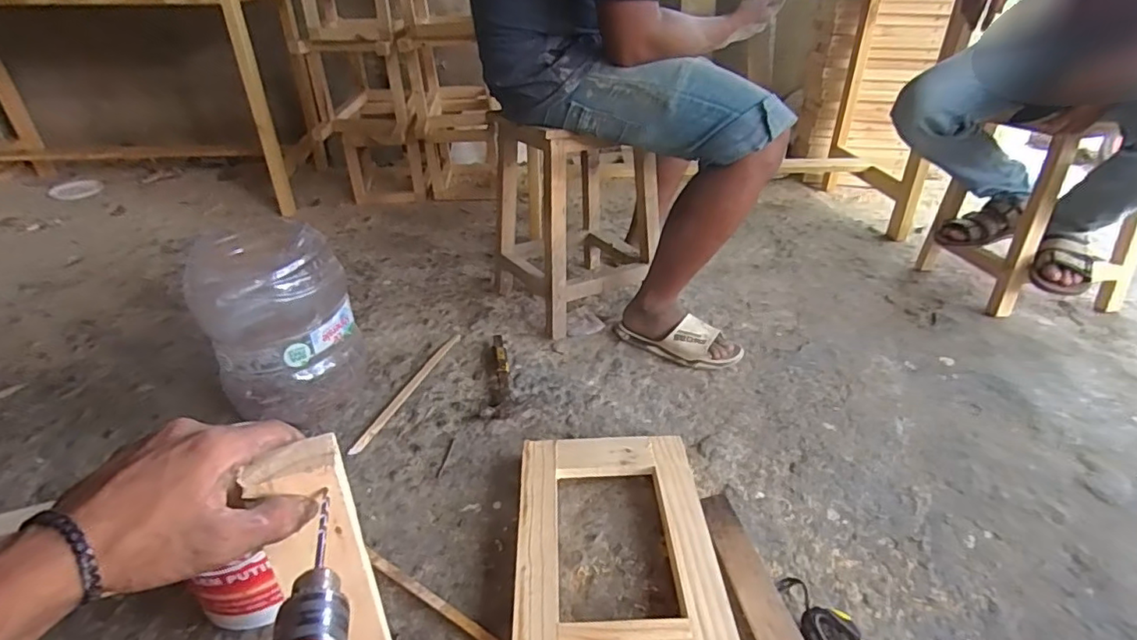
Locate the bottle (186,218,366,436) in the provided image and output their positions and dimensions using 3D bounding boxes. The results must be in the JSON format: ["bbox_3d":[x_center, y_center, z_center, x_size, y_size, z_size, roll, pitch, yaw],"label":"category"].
[{"bbox_3d":[-0.523,0.019,1.027,0.230,0.327,0.260,-19,38,-28],"label":"bottle"}]

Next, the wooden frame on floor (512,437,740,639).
[{"bbox_3d":[0.063,0.324,0.747,0.257,0.047,0.432,-2,31,-1],"label":"wooden frame on floor"}]

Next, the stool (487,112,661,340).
[{"bbox_3d":[0.020,-0.238,1.323,0.306,0.431,0.316,-16,37,-26],"label":"stool"}]

